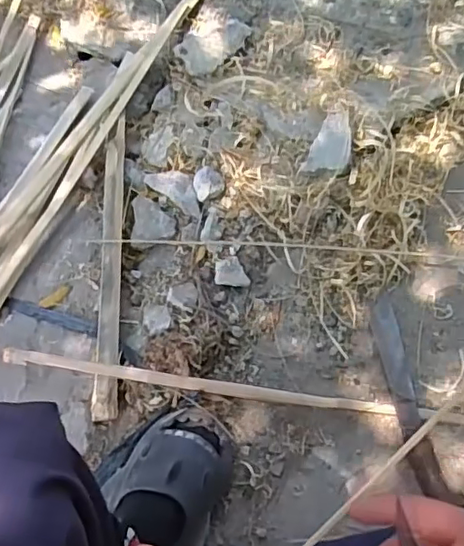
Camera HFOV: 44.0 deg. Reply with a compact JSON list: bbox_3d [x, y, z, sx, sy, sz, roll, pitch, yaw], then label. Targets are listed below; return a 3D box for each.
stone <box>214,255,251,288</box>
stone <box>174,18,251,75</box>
[{"bbox_3d":[0.001,-0.004,0.943,0.058,0.013,0.046,5,64,4],"label":"stone"},{"bbox_3d":[-0.044,-0.440,1.107,0.111,0.051,0.147,28,68,12],"label":"stone"}]

